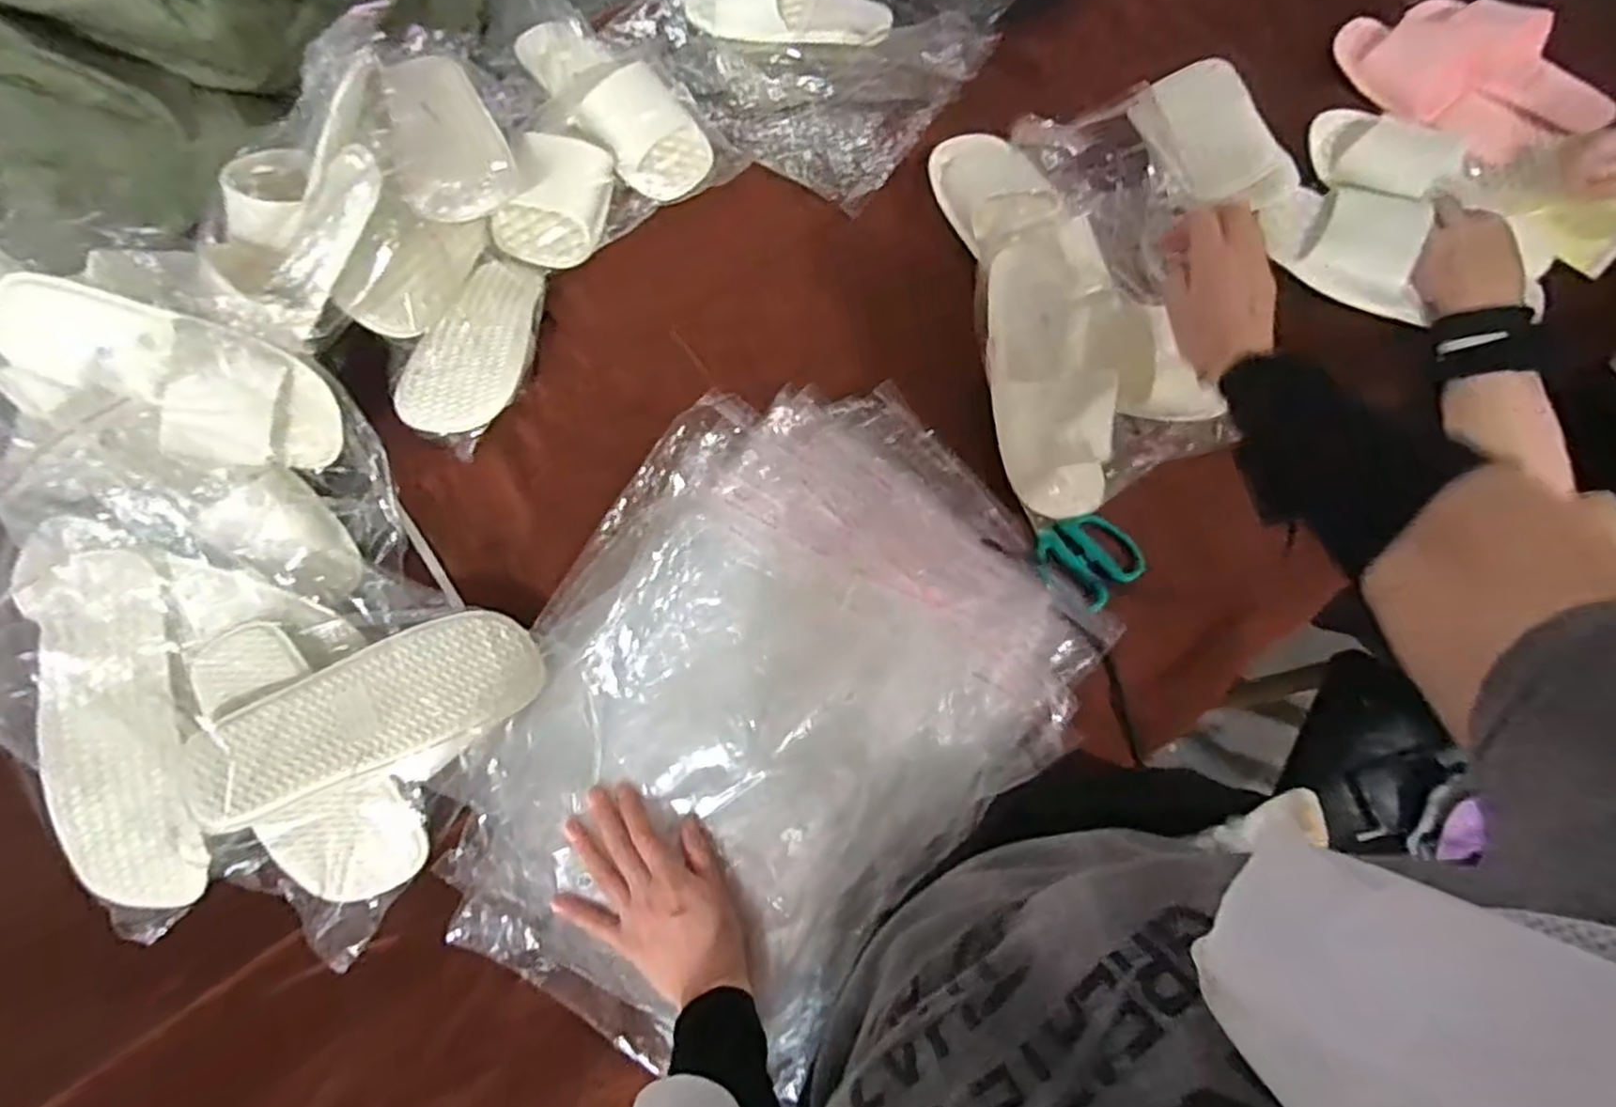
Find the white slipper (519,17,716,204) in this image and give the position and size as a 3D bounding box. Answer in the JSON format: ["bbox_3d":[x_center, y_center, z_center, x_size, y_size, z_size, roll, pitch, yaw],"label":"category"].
[{"bbox_3d":[-0.201,-0.479,0.773,0.108,0.056,0.238,-40,77,-11],"label":"white slipper"}]

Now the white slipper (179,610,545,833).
[{"bbox_3d":[-0.333,0.123,0.556,0.246,0.035,0.100,-23,74,-24],"label":"white slipper"}]

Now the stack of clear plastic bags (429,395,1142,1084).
[{"bbox_3d":[-0.036,0.108,0.584,0.367,0.055,0.528,39,77,11],"label":"stack of clear plastic bags"}]

